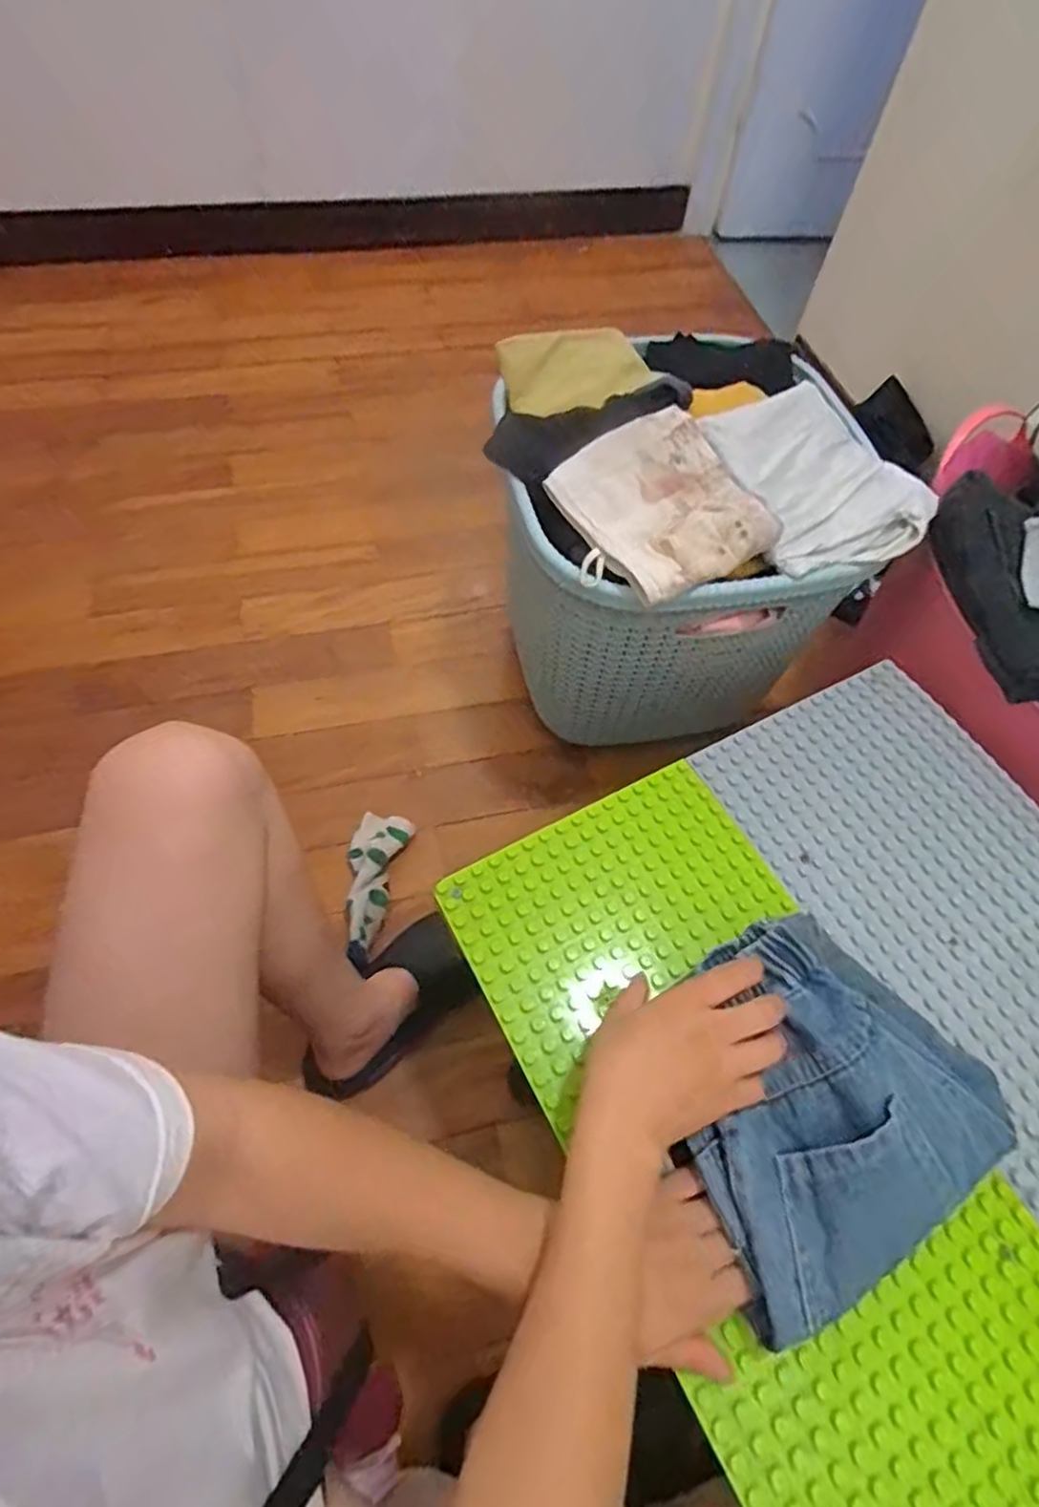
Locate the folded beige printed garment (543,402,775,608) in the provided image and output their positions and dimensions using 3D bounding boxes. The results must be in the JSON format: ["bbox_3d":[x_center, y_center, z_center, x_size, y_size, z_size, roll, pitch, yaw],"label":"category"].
[{"bbox_3d":[0.128,-0.235,0.647,0.177,0.057,0.174,-24,64,-15],"label":"folded beige printed garment"}]

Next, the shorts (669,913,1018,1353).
[{"bbox_3d":[0.198,0.216,0.451,0.219,0.058,0.194,-27,65,-15],"label":"shorts"}]

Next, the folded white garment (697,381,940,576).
[{"bbox_3d":[0.302,-0.278,0.686,0.179,0.048,0.208,-22,64,-15],"label":"folded white garment"}]

